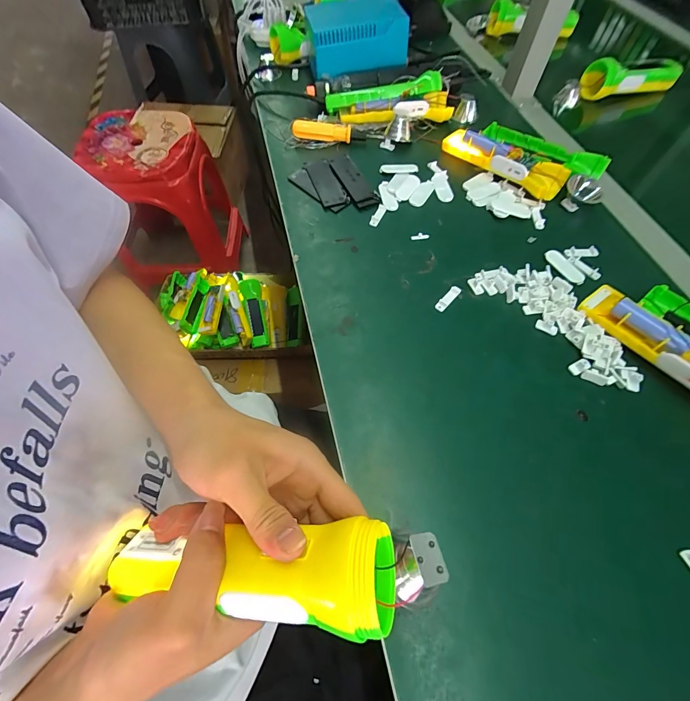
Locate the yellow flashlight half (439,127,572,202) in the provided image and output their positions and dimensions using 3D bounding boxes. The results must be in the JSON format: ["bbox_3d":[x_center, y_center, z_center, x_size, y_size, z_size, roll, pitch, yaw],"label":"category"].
[{"bbox_3d":[0.202,-0.246,0.439,0.158,0.032,0.041,39,68,19],"label":"yellow flashlight half"}]

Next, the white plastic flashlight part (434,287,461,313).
[{"bbox_3d":[0.107,-0.055,0.353,0.010,0.006,0.035,38,68,19],"label":"white plastic flashlight part"}]

